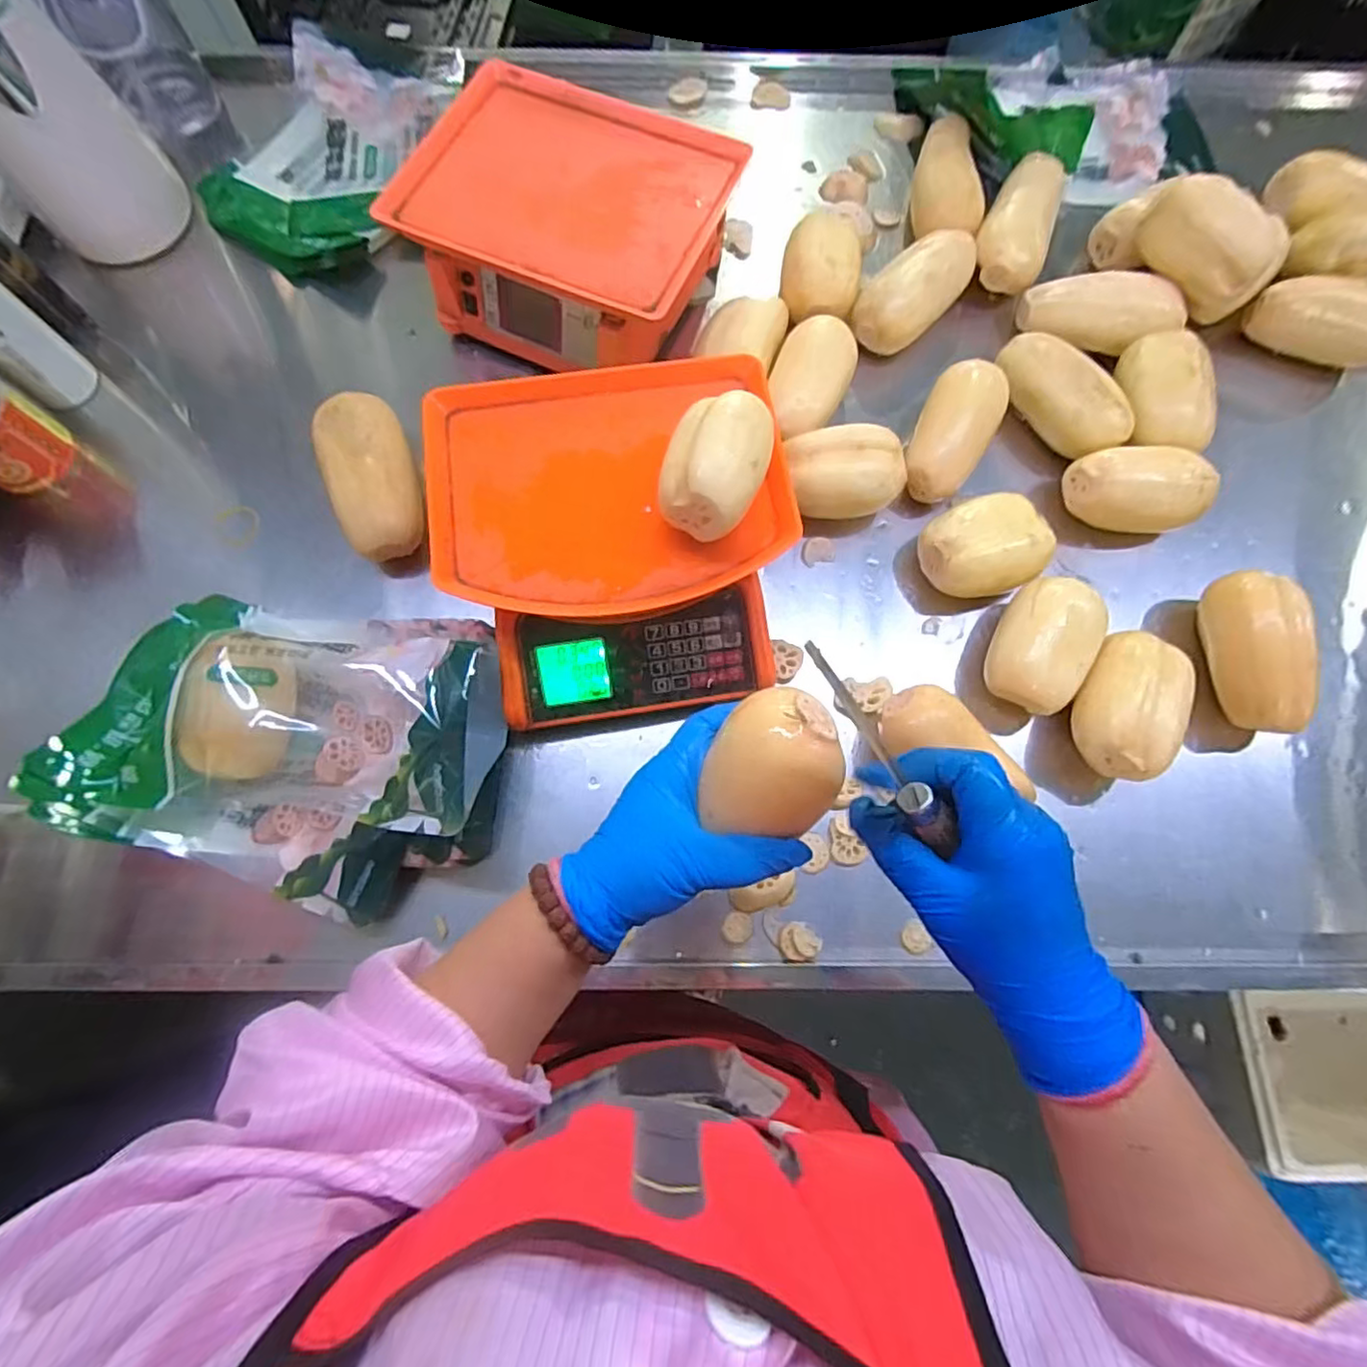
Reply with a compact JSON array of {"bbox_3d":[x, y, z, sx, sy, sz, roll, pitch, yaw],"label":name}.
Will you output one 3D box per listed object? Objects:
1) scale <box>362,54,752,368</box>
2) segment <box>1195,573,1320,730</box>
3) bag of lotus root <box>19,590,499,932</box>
[{"bbox_3d":[-0.111,-0.466,0.654,0.300,0.120,0.254,25,74,6],"label":"scale"},{"bbox_3d":[0.518,-0.029,0.569,0.066,0.072,0.146,1,73,-1],"label":"segment"},{"bbox_3d":[-0.325,0.046,0.500,0.336,0.097,0.236,7,73,1],"label":"bag of lotus root"}]

